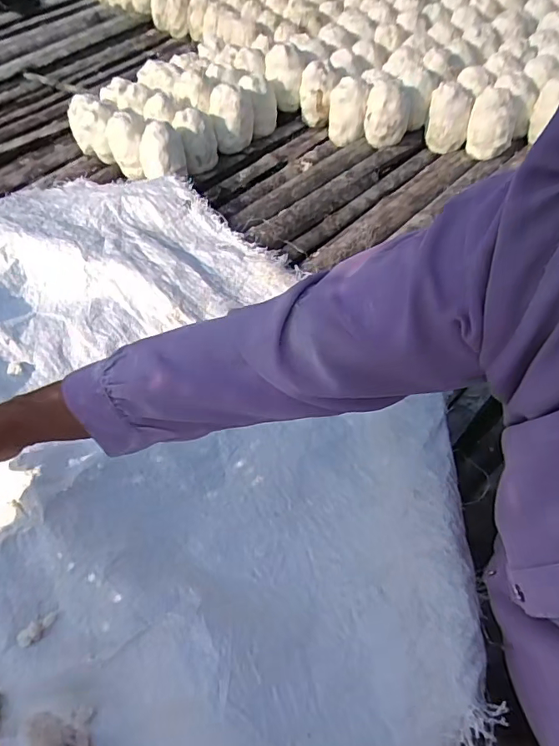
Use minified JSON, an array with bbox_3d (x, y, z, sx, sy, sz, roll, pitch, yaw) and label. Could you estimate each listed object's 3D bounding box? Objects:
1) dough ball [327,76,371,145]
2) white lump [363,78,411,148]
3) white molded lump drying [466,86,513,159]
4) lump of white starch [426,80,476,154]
[{"bbox_3d":[0.130,-0.497,0.968,0.075,0.097,0.063,5,56,8],"label":"dough ball"},{"bbox_3d":[0.200,-0.483,0.938,0.081,0.089,0.078,6,56,8],"label":"white lump"},{"bbox_3d":[0.386,-0.453,0.924,0.080,0.094,0.073,14,57,14],"label":"white molded lump drying"},{"bbox_3d":[0.316,-0.479,0.951,0.078,0.092,0.074,8,56,10],"label":"lump of white starch"}]

